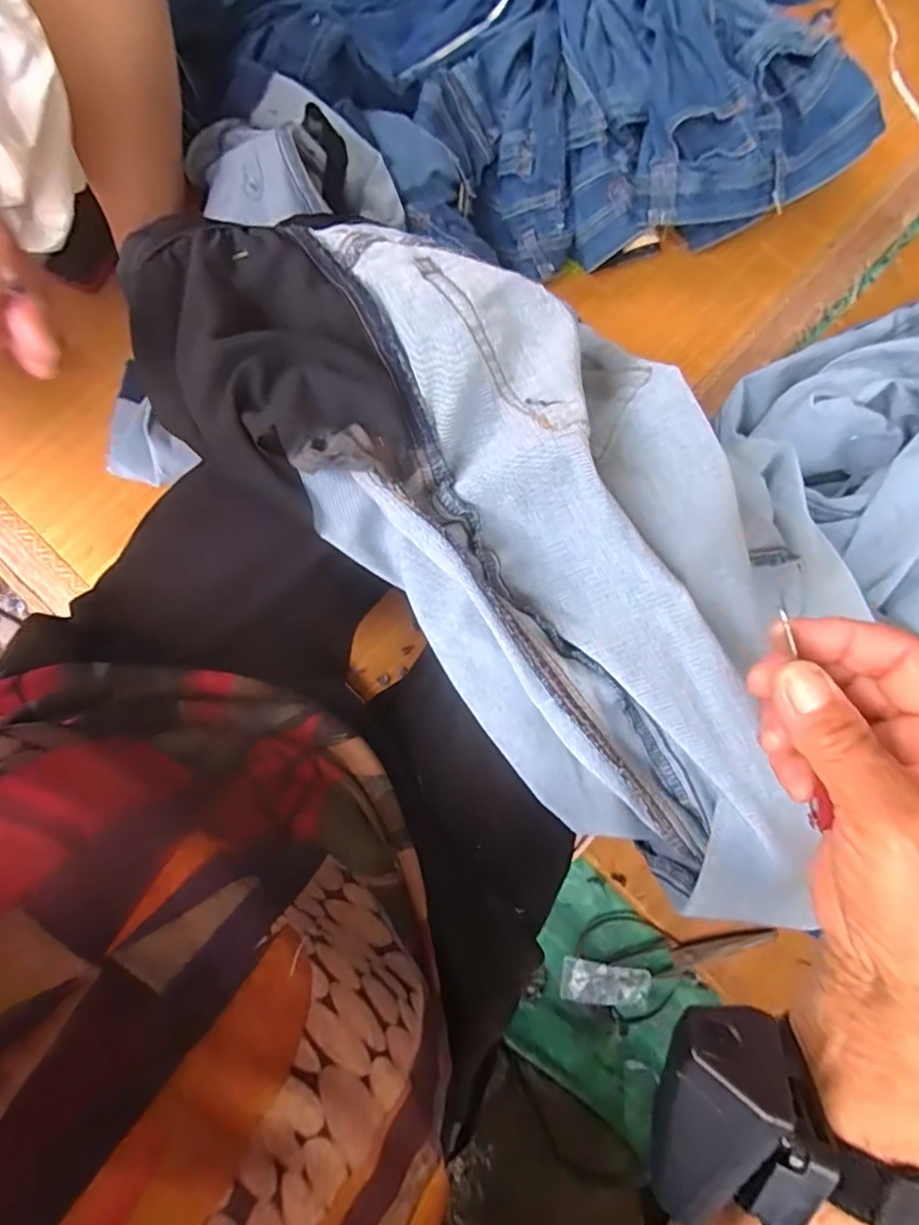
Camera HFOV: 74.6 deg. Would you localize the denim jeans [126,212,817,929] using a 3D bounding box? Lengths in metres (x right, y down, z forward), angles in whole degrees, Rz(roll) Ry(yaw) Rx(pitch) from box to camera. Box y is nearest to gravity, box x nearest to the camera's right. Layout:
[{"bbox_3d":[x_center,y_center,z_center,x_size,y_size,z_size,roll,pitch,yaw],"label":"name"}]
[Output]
[{"bbox_3d":[0.042,-0.041,0.294,0.188,0.075,0.420,-42,93,-8],"label":"denim jeans"}]

